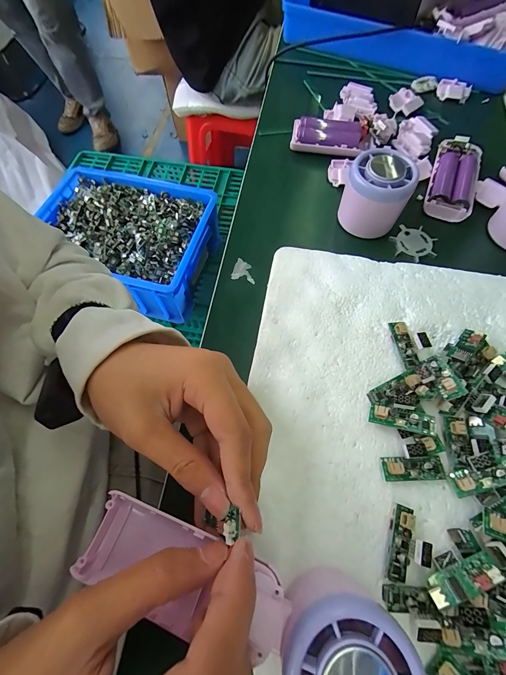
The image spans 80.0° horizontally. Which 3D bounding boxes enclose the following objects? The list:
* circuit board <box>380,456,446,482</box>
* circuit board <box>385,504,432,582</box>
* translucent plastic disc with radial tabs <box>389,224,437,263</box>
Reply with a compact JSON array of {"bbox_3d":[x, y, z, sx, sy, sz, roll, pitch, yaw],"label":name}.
[{"bbox_3d":[0.102,0.083,0.191,0.037,0.012,0.014,-2,65,2],"label":"circuit board"},{"bbox_3d":[0.090,0.121,0.175,0.021,0.010,0.038,15,67,9],"label":"circuit board"},{"bbox_3d":[0.151,-0.087,0.282,0.041,0.005,0.037,39,72,18],"label":"translucent plastic disc with radial tabs"}]

